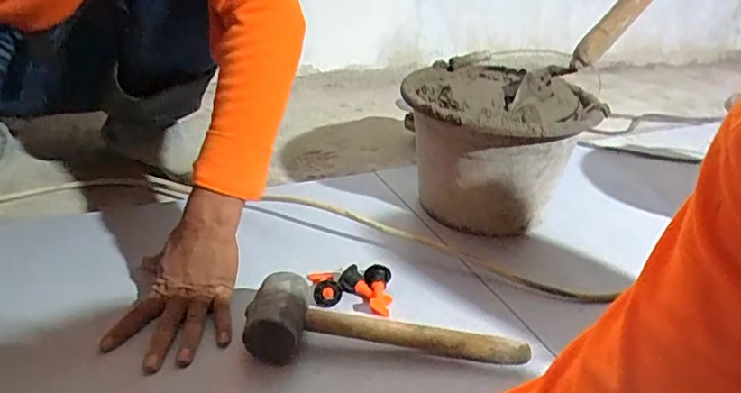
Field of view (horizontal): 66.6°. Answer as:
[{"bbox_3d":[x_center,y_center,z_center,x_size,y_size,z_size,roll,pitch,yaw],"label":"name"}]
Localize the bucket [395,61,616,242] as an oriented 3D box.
[{"bbox_3d":[0.179,-0.079,0.855,0.251,0.214,0.251,4,29,-2],"label":"bucket"}]

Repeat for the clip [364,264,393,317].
[{"bbox_3d":[0.010,0.113,0.672,0.031,0.029,0.063,2,45,-5],"label":"clip"}]

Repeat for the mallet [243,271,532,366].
[{"bbox_3d":[0.022,0.138,0.603,0.297,0.065,0.074,3,29,-3],"label":"mallet"}]

